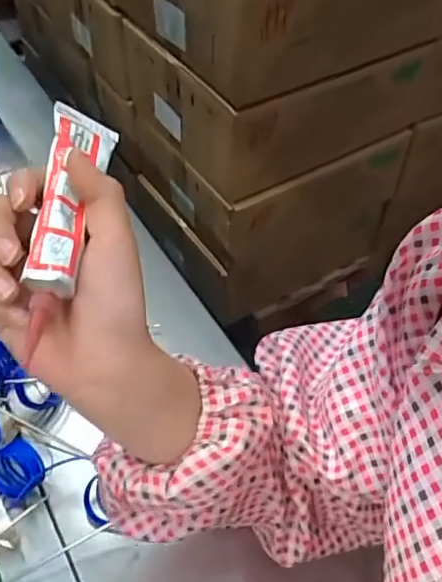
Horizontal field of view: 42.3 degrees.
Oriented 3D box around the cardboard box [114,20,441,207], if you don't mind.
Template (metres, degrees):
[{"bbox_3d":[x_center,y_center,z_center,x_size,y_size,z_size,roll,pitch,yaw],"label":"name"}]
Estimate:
[{"bbox_3d":[0.096,-0.455,1.212,0.517,0.201,0.446,-26,55,-24],"label":"cardboard box"}]

